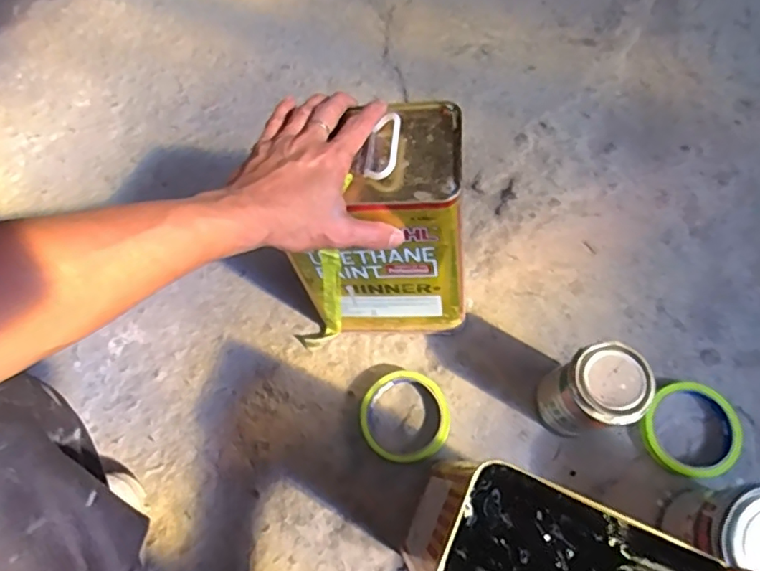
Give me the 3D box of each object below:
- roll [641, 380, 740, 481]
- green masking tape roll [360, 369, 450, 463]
[{"bbox_3d":[0.327,0.153,0.588,0.099,0.023,0.093,-1,68,3],"label":"roll"},{"bbox_3d":[0.027,0.141,0.596,0.093,0.026,0.093,-1,68,3],"label":"green masking tape roll"}]

